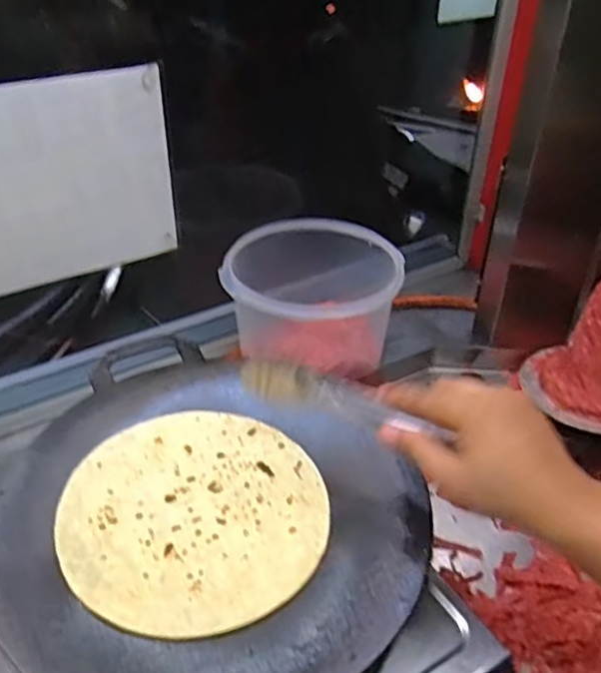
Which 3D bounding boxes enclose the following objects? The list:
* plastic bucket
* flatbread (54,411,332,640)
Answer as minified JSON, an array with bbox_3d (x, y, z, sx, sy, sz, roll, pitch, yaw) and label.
[{"bbox_3d":[0.013,-0.042,0.832,0.205,0.147,0.205,2,35,-2],"label":"plastic bucket"},{"bbox_3d":[-0.085,0.138,0.523,0.199,0.008,0.204,1,38,-1],"label":"flatbread"}]

